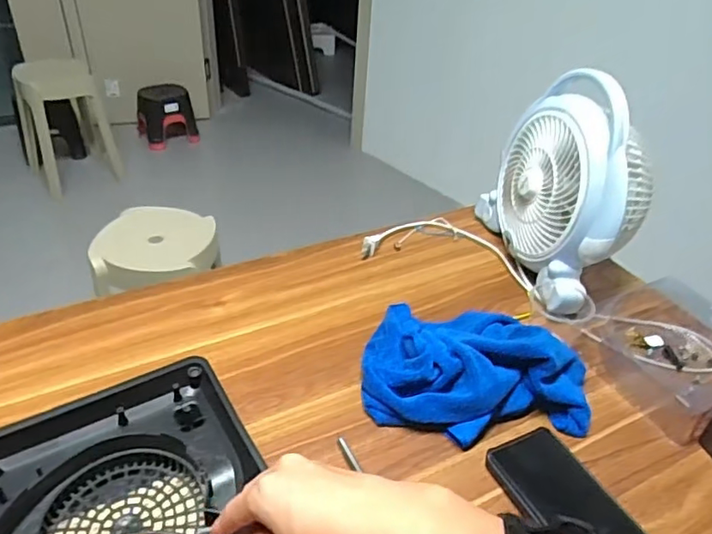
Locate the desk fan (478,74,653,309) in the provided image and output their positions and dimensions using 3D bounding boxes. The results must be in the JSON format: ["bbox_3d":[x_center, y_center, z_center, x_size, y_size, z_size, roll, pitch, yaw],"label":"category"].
[{"bbox_3d":[0.284,-0.112,0.749,0.124,0.233,0.277,-6,38,-14],"label":"desk fan"}]

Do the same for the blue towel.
[{"bbox_3d":[0.124,0.092,0.616,0.233,0.062,0.192,1,37,-4],"label":"blue towel"}]

